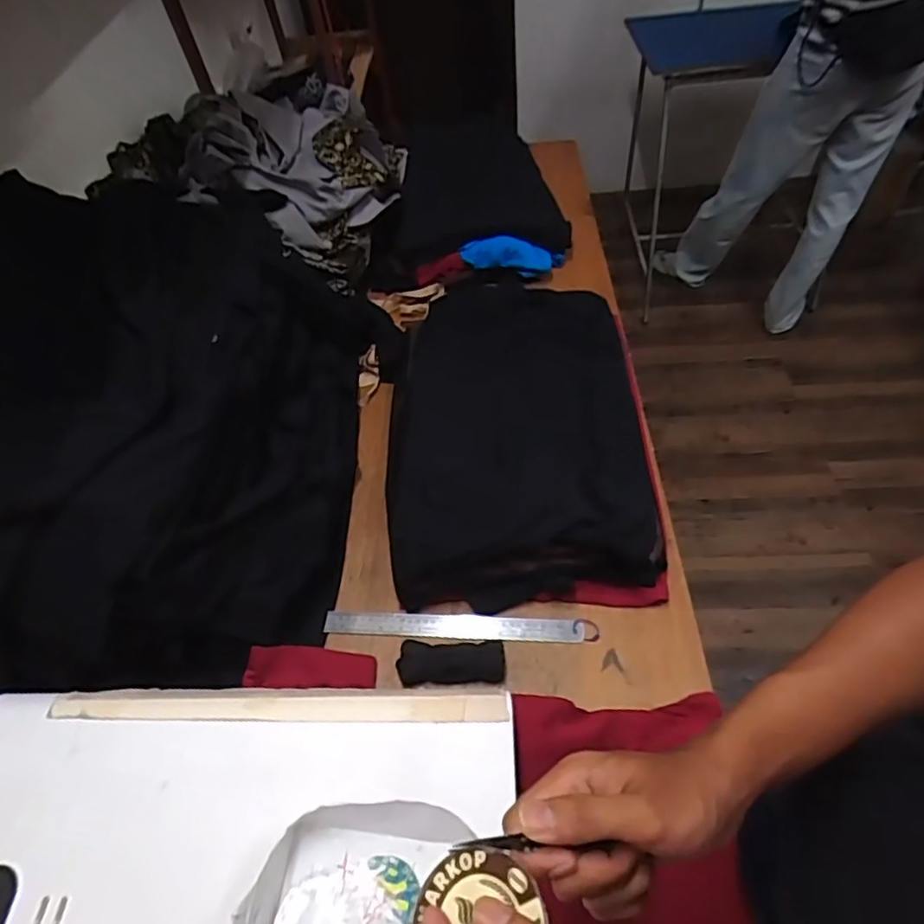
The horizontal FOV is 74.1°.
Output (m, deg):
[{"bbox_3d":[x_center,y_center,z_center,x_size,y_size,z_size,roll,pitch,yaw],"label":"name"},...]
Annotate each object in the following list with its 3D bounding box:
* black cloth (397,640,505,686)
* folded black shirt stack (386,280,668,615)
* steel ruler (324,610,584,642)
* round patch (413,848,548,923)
[{"bbox_3d":[-0.012,0.241,0.740,0.125,0.015,0.049,-3,51,3],"label":"black cloth"},{"bbox_3d":[0.078,-0.076,0.925,0.376,0.102,0.594,-3,51,3],"label":"folded black shirt stack"},{"bbox_3d":[-0.013,0.209,0.776,0.322,0.006,0.034,1,48,6],"label":"steel ruler"},{"bbox_3d":[0.009,0.214,0.287,0.059,0.005,0.057,8,57,-12],"label":"round patch"}]

